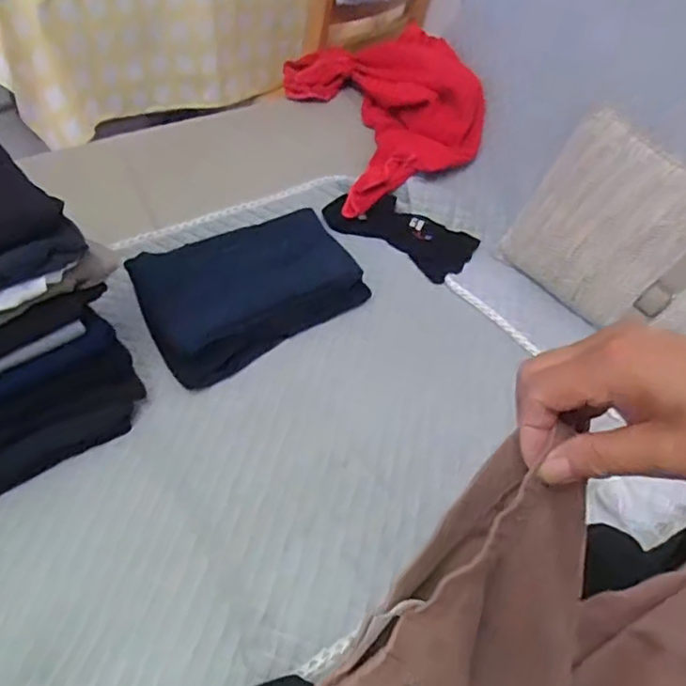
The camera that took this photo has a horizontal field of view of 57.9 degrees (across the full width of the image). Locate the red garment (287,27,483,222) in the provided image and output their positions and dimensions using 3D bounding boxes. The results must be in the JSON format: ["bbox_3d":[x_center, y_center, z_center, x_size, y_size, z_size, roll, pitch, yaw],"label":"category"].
[{"bbox_3d":[0.084,-0.504,1.323,0.321,0.202,0.382,-17,46,-17],"label":"red garment"}]

